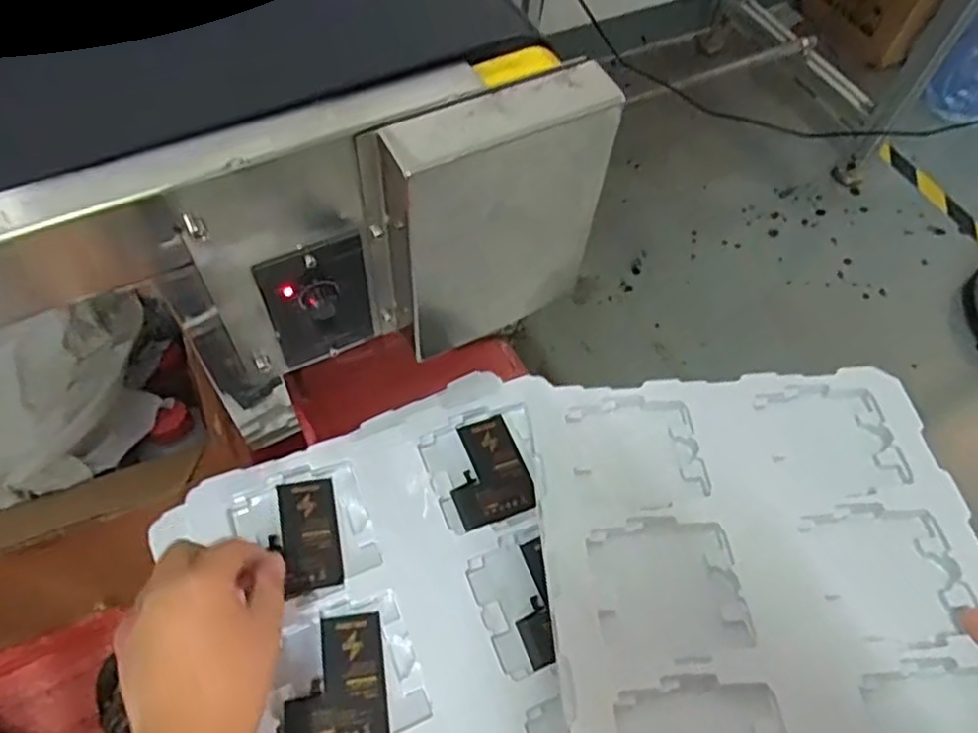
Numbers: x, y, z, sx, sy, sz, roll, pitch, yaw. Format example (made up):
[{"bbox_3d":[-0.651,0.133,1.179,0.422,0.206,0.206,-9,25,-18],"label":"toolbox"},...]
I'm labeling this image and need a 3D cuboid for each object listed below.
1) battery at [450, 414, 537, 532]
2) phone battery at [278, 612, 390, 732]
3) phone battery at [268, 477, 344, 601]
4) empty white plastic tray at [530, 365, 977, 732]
[{"bbox_3d":[-0.002,0.076,0.515,0.058,0.006,0.077,-16,61,-13],"label":"battery"},{"bbox_3d":[-0.097,0.198,0.437,0.063,0.004,0.078,-4,59,-12],"label":"phone battery"},{"bbox_3d":[-0.127,0.116,0.483,0.042,0.009,0.078,-6,63,-15],"label":"phone battery"},{"bbox_3d":[0.175,0.135,0.432,0.269,0.013,0.316,-2,51,-1],"label":"empty white plastic tray"}]

